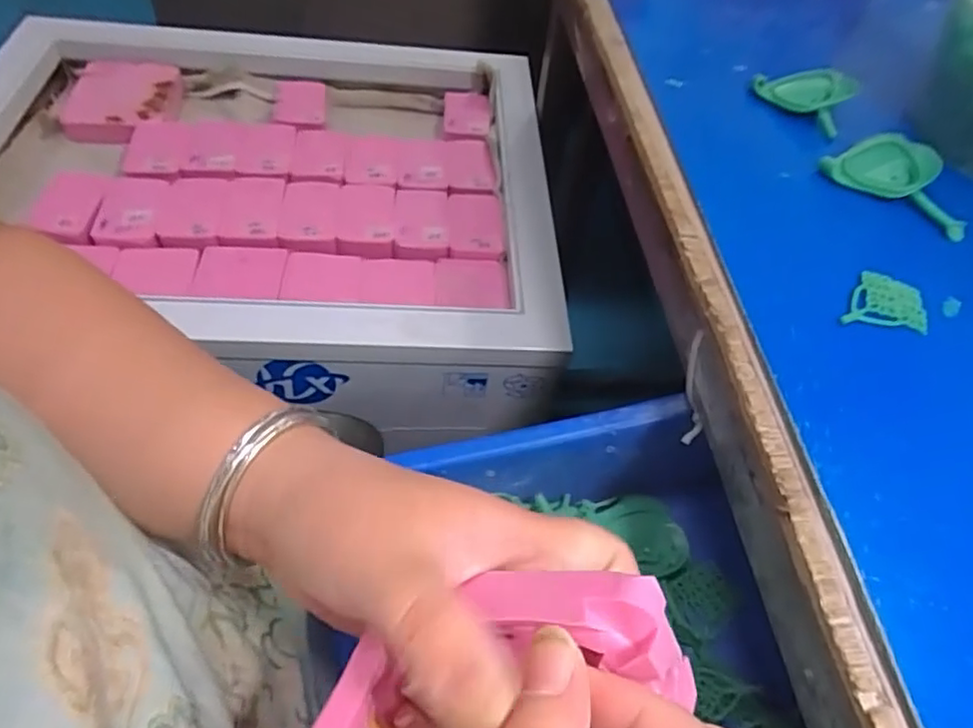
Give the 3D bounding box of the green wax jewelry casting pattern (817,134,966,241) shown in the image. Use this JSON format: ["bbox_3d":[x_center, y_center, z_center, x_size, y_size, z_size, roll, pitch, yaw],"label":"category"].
[{"bbox_3d":[0.213,-0.096,0.328,0.072,0.017,0.041,32,57,18],"label":"green wax jewelry casting pattern"}]

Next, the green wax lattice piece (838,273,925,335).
[{"bbox_3d":[0.172,-0.027,0.278,0.037,0.005,0.029,9,53,2],"label":"green wax lattice piece"}]

